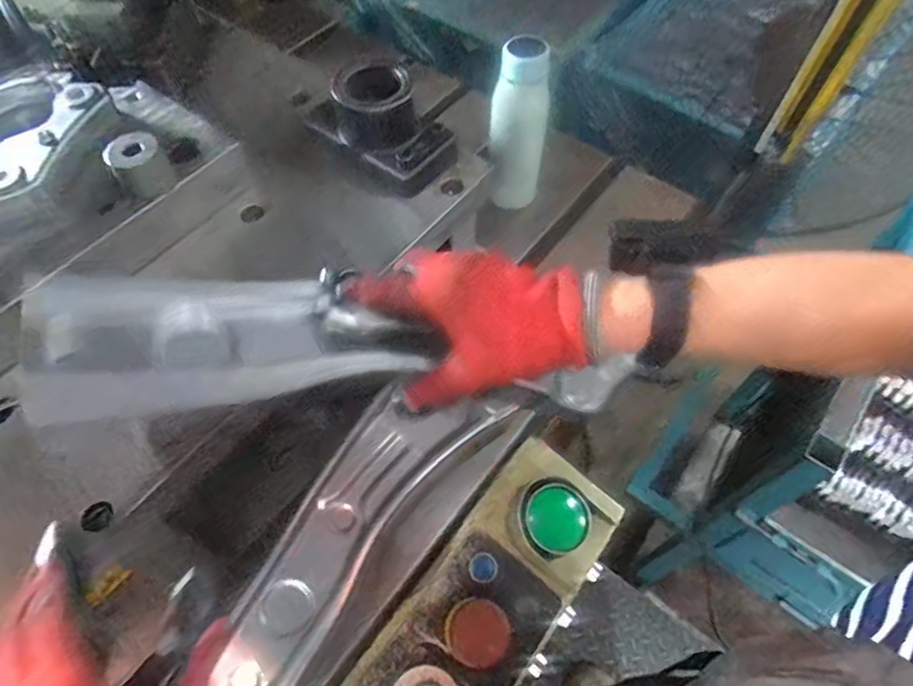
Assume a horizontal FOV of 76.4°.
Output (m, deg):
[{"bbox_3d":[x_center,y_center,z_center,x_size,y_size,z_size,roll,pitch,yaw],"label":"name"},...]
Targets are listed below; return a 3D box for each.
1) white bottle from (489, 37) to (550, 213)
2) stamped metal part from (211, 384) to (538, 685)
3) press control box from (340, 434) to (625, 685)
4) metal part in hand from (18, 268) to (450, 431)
[{"bbox_3d":[0.077,-0.269,0.729,0.065,0.200,0.072,4,59,3],"label":"white bottle"},{"bbox_3d":[-0.090,0.154,0.512,0.105,0.042,0.338,34,65,19],"label":"stamped metal part"},{"bbox_3d":[-0.013,0.318,0.558,0.143,0.080,0.500,34,65,19],"label":"press control box"},{"bbox_3d":[-0.121,-0.005,0.347,0.220,0.032,0.081,-5,55,-35],"label":"metal part in hand"}]

